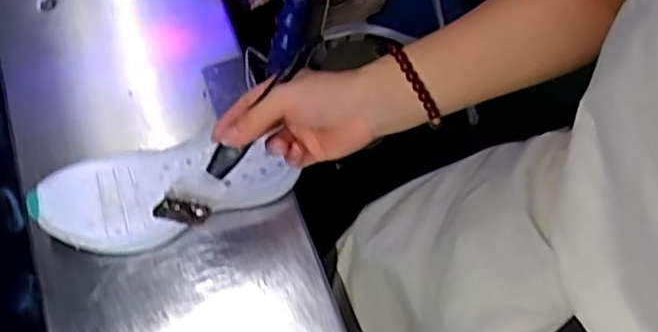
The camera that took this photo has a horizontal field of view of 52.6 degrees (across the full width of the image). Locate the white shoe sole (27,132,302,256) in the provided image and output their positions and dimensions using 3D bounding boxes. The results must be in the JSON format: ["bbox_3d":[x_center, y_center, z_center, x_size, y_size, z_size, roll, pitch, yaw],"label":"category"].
[{"bbox_3d":[-0.143,0.022,0.583,0.214,0.038,0.083,-10,66,-5],"label":"white shoe sole"}]

